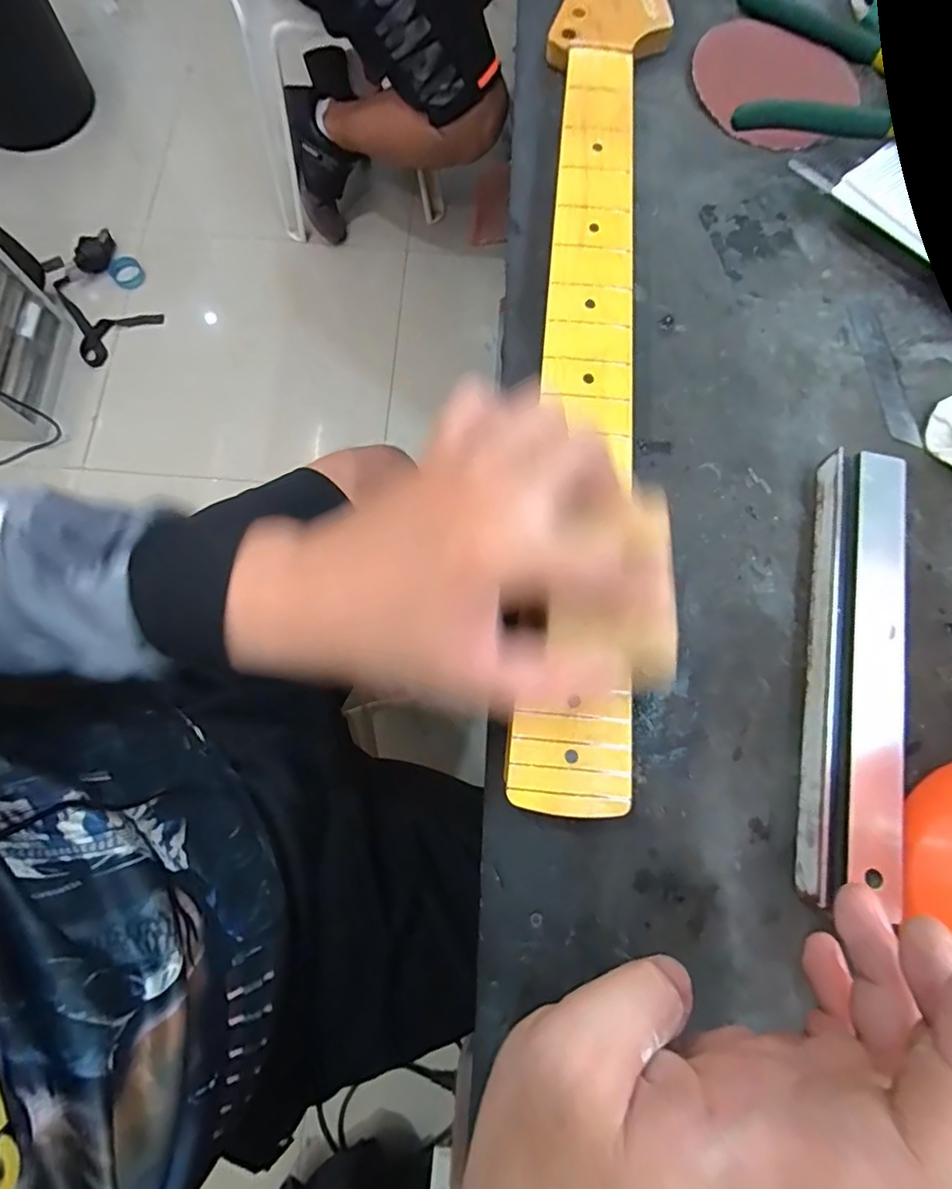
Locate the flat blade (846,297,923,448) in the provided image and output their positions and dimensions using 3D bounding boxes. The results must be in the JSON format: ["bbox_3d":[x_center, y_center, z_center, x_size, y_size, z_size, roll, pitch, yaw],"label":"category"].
[{"bbox_3d":[0.248,-0.137,0.335,0.018,0.004,0.101,-6,75,-3],"label":"flat blade"}]

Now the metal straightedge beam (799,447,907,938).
[{"bbox_3d":[0.191,0.033,0.278,0.038,0.022,0.220,12,75,2],"label":"metal straightedge beam"}]

